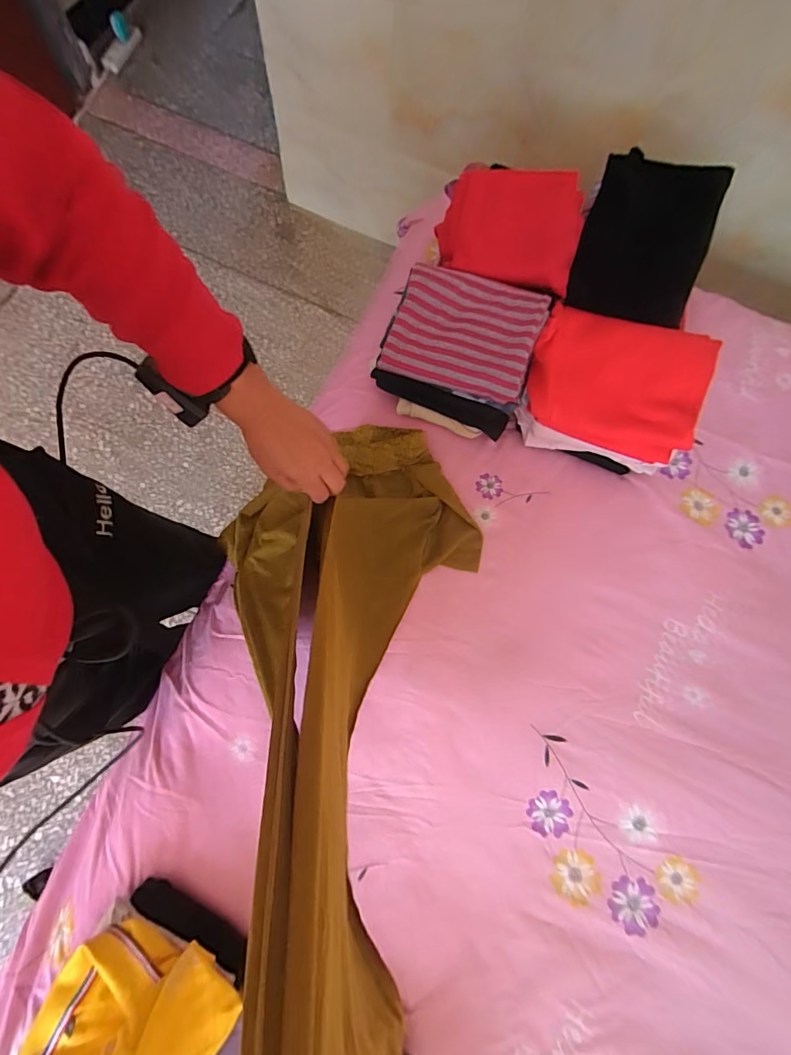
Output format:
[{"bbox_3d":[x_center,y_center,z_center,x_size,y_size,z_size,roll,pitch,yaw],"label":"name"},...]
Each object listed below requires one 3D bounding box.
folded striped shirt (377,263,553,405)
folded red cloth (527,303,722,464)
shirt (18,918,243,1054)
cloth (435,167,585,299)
[{"bbox_3d":[0.103,-0.294,0.670,0.213,0.053,0.176,20,76,0],"label":"folded striped shirt"},{"bbox_3d":[0.325,-0.217,0.659,0.246,0.045,0.190,20,103,11],"label":"folded red cloth"},{"bbox_3d":[-0.311,0.578,0.493,0.195,0.078,0.209,35,77,4],"label":"shirt"},{"bbox_3d":[0.178,-0.466,0.690,0.211,0.073,0.188,16,76,-1],"label":"cloth"}]

